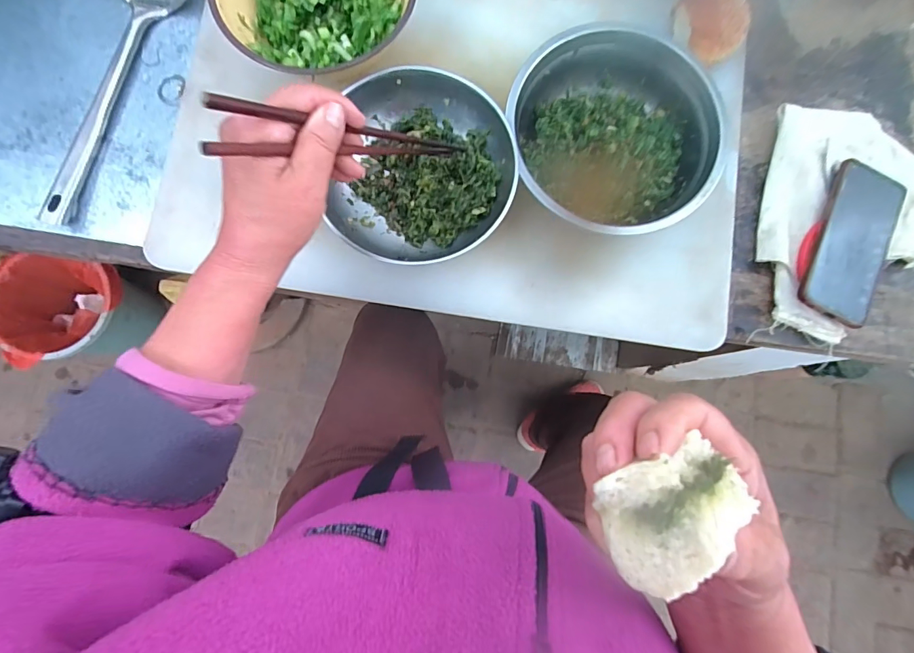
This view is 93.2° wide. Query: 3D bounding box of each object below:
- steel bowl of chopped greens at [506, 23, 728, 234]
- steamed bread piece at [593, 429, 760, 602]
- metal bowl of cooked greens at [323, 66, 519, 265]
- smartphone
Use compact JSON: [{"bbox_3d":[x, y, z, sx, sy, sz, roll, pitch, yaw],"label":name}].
[{"bbox_3d":[0.153,-0.191,0.441,0.208,0.067,0.200,0,82,-2],"label":"steel bowl of chopped greens"},{"bbox_3d":[0.081,0.065,0.158,0.056,0.025,0.039,-30,84,-5],"label":"steamed bread piece"},{"bbox_3d":[-0.032,-0.148,0.425,0.164,0.072,0.170,0,82,-2],"label":"metal bowl of cooked greens"},{"bbox_3d":[0.409,-0.086,0.442,0.076,0.011,0.168,25,80,-3],"label":"smartphone"}]

